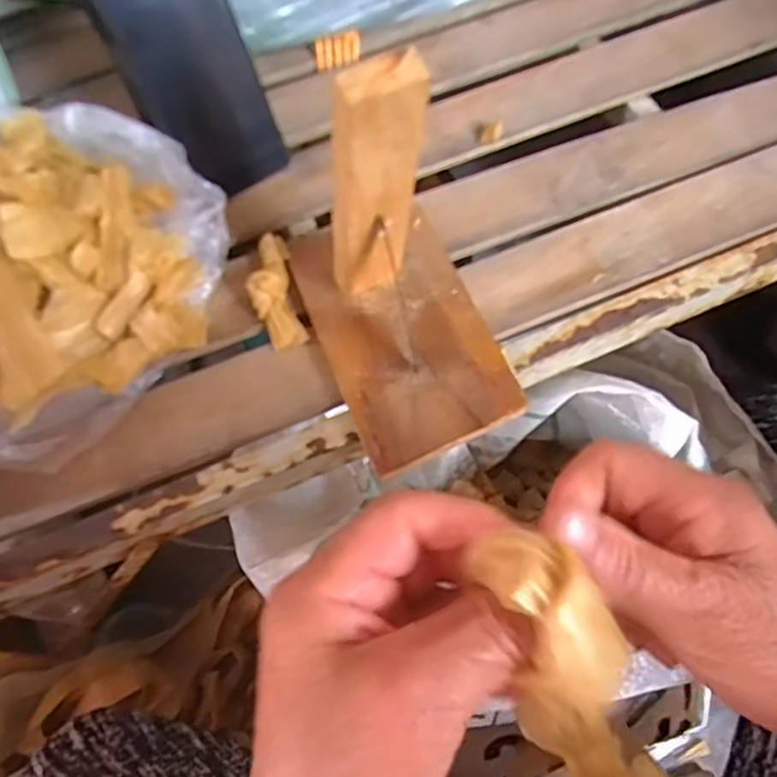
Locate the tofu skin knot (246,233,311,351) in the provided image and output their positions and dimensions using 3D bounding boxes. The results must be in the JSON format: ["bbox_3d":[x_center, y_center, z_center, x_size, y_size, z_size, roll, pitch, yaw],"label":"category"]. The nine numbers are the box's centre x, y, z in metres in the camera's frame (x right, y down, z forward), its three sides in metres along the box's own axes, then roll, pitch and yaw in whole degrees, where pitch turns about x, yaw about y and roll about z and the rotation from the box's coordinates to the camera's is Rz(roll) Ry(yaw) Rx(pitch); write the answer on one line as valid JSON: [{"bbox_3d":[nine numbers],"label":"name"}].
[{"bbox_3d":[-0.076,-0.065,0.437,0.029,0.027,0.079,-16,62,-3],"label":"tofu skin knot"}]

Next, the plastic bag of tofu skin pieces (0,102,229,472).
[{"bbox_3d":[-0.230,-0.101,0.415,0.232,0.099,0.274,-9,62,1],"label":"plastic bag of tofu skin pieces"}]

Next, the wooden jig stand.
[{"bbox_3d":[0.001,-0.075,0.349,0.102,0.181,0.163,-22,63,-6],"label":"wooden jig stand"}]

